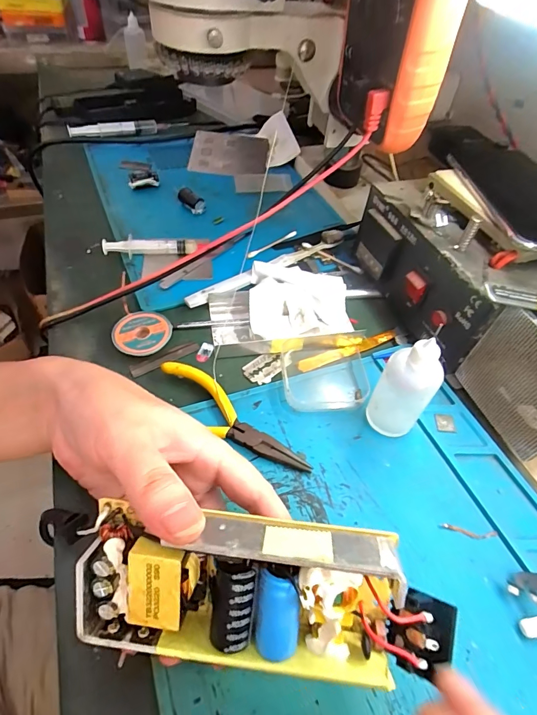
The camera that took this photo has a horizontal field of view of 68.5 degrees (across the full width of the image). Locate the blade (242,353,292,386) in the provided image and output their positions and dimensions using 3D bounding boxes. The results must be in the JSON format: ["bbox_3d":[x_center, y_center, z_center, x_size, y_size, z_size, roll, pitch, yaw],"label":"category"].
[{"bbox_3d":[-0.001,0.006,0.318,0.023,0.004,0.037,41,61,20],"label":"blade"}]

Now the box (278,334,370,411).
[{"bbox_3d":[0.045,0.010,0.309,0.066,0.012,0.069,-1,51,-5],"label":"box"}]

